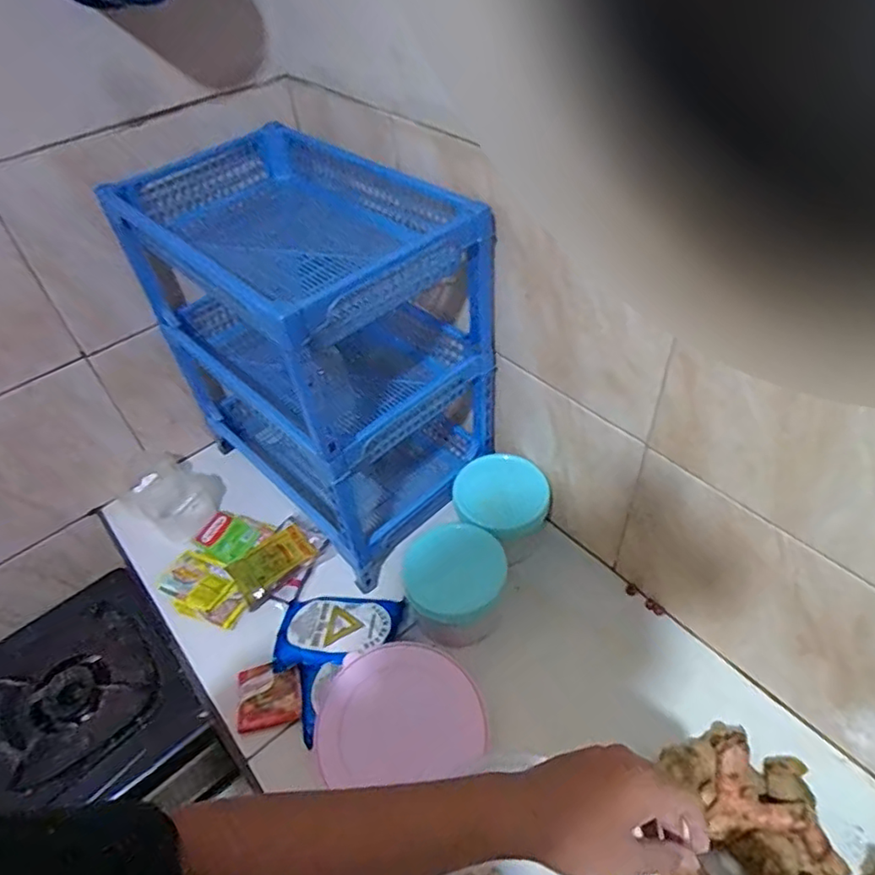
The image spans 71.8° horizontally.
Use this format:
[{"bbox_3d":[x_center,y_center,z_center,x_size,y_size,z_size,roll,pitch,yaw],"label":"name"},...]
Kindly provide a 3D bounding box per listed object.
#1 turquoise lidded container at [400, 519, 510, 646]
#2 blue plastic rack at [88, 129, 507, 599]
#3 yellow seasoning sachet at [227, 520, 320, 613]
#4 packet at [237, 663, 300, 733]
[{"bbox_3d":[0.018,0.183,0.776,0.113,0.105,0.123,-24,49,-17],"label":"turquoise lidded container"},{"bbox_3d":[-0.160,-0.114,0.840,0.295,0.445,0.401,-32,51,-23],"label":"blue plastic rack"},{"bbox_3d":[-0.228,0.176,0.844,0.111,0.025,0.072,-33,72,-25],"label":"yellow seasoning sachet"},{"bbox_3d":[-0.204,0.313,0.735,0.085,0.012,0.073,-15,60,9],"label":"packet"}]

